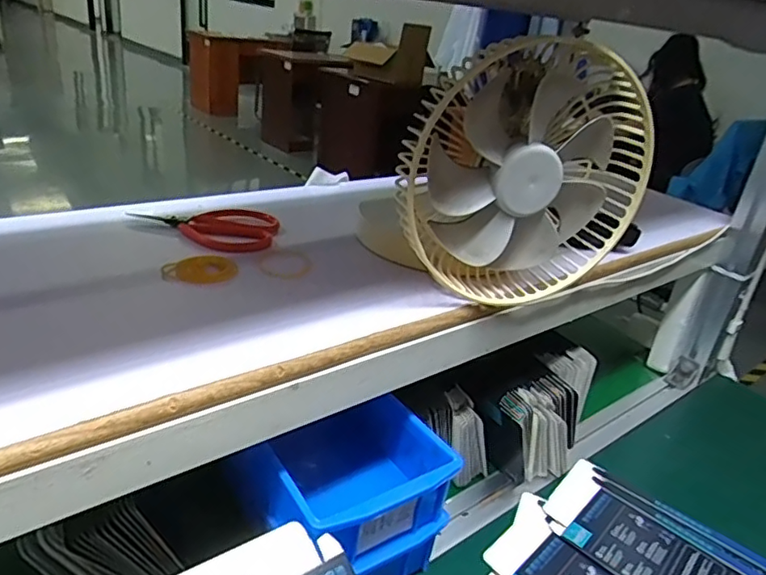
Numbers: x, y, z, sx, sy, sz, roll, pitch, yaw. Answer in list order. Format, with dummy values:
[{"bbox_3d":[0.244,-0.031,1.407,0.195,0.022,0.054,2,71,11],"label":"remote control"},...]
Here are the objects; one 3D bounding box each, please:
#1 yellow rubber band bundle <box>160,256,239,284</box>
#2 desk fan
[{"bbox_3d":[-0.146,-0.014,0.463,0.054,0.006,0.044,4,26,-7],"label":"yellow rubber band bundle"},{"bbox_3d":[0.106,-0.080,0.458,0.198,0.196,0.096,-10,31,-31],"label":"desk fan"}]

